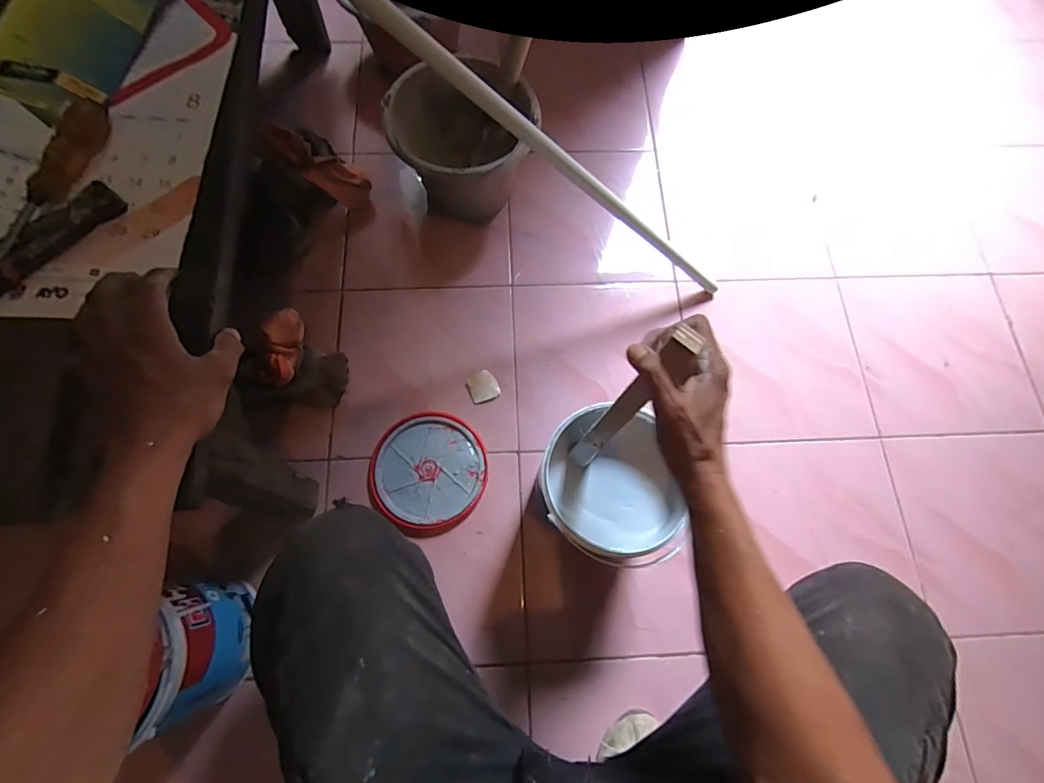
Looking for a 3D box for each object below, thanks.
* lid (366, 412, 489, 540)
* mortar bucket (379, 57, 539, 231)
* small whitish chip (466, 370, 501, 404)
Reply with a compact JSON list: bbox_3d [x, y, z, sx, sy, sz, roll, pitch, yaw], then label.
[{"bbox_3d":[-0.147,0.124,0.710,0.179,0.022,0.181,0,73,0],"label":"lid"},{"bbox_3d":[-0.095,-0.413,0.790,0.235,0.180,0.219,0,73,0],"label":"mortar bucket"},{"bbox_3d":[-0.066,-0.008,0.756,0.047,0.005,0.050,-25,75,-7],"label":"small whitish chip"}]

